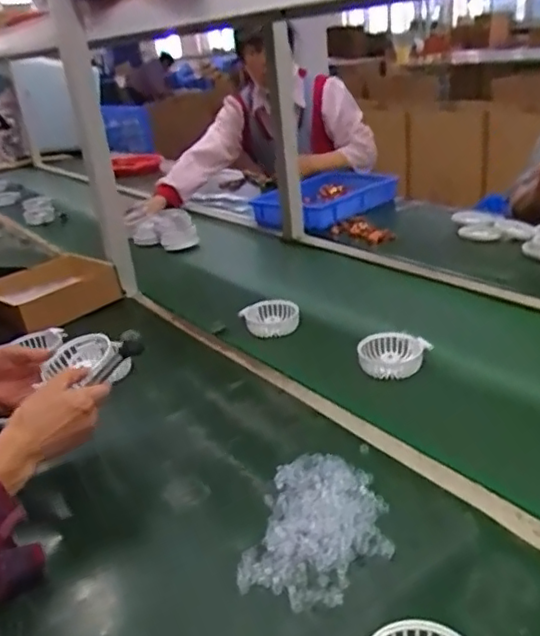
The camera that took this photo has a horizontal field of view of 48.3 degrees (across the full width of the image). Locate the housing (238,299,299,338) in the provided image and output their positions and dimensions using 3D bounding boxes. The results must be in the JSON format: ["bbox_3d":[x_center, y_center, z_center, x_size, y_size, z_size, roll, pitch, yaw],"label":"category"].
[{"bbox_3d":[-0.001,0.001,1.010,0.100,0.032,0.082,-5,25,4],"label":"housing"}]

